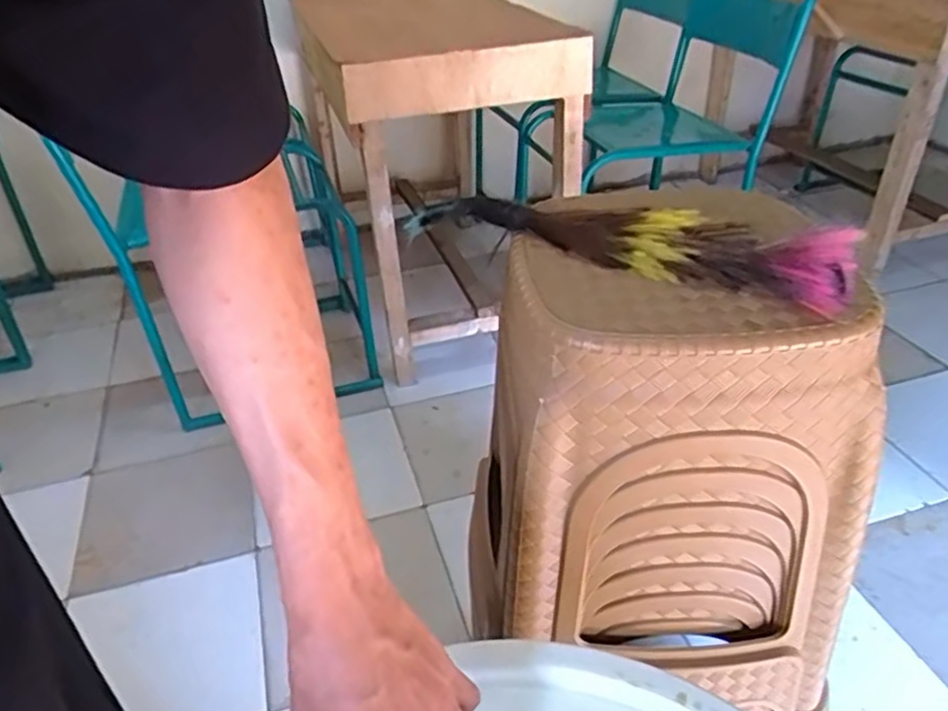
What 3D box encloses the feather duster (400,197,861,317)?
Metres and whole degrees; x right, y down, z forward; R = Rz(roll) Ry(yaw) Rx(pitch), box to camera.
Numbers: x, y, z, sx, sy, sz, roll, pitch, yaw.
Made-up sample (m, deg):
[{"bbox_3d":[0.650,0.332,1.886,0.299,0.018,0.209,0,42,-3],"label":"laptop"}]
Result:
[{"bbox_3d":[0.100,-0.103,0.580,0.385,0.069,0.052,15,35,26],"label":"feather duster"}]

